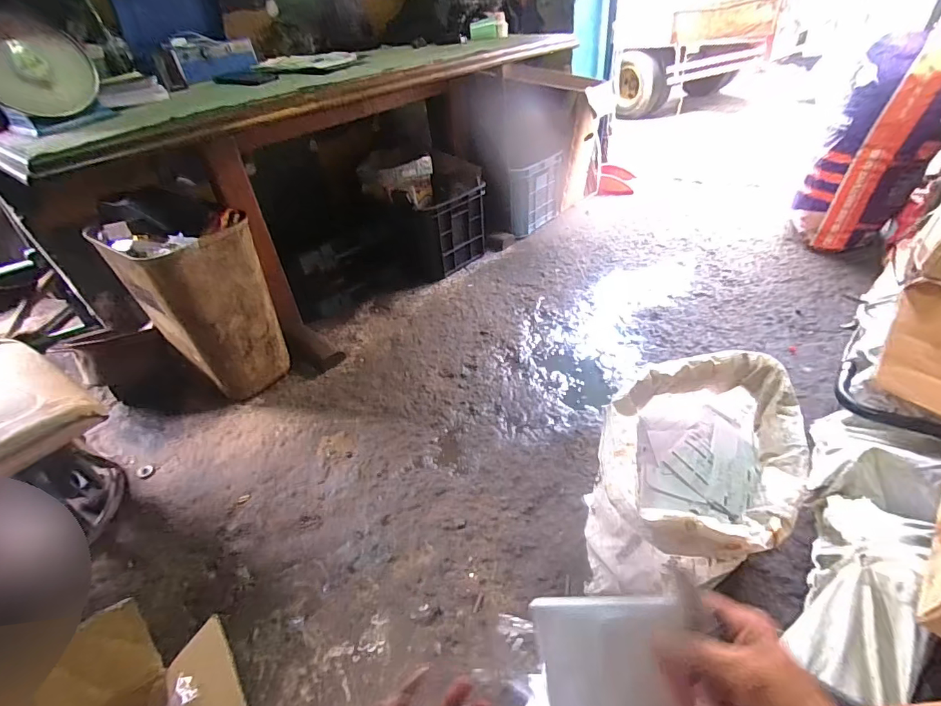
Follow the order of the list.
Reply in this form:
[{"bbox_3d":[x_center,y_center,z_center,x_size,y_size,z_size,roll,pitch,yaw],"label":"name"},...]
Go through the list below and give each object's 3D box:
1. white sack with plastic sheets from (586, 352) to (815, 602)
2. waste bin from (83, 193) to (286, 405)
[{"bbox_3d":[0.426,0.217,0.850,0.294,0.320,0.475,18,45,26],"label":"white sack with plastic sheets"},{"bbox_3d":[-0.741,-0.119,1.300,0.267,0.577,0.300,26,49,33],"label":"waste bin"}]

